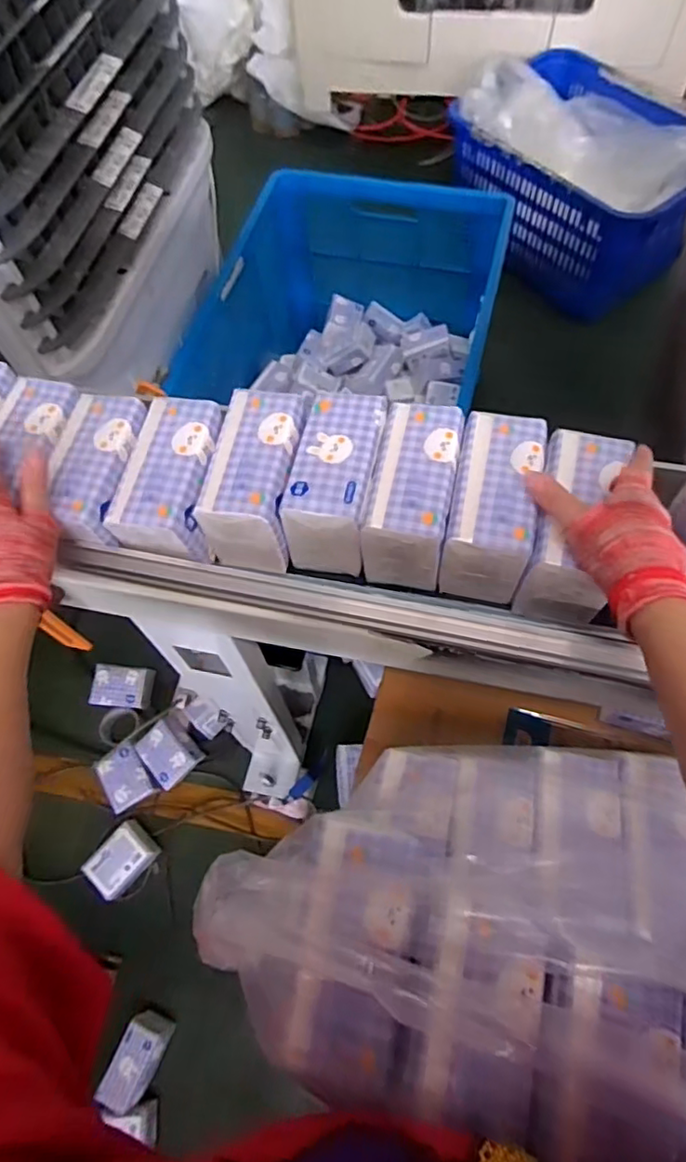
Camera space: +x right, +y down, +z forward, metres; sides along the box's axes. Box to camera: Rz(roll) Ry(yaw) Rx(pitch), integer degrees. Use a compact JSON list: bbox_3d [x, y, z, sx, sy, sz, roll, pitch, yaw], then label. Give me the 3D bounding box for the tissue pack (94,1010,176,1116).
[{"bbox_3d":[-0.368,0.850,1.049,0.078,0.061,0.131,20,67,12],"label":"tissue pack"}]

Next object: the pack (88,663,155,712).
[{"bbox_3d":[-0.496,0.239,1.329,0.130,0.049,0.094,7,73,-5],"label":"pack"}]

